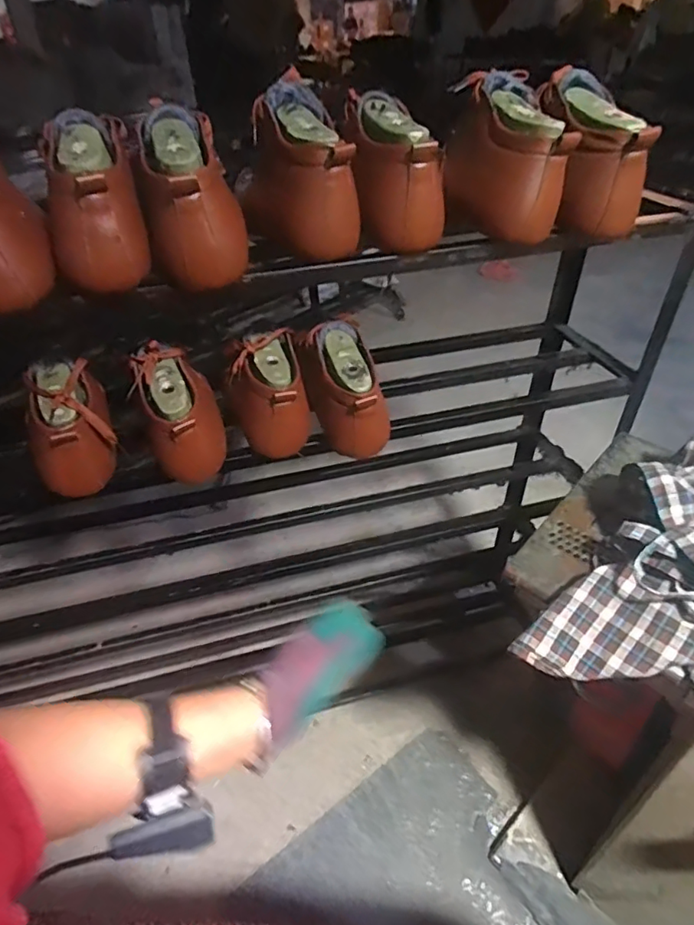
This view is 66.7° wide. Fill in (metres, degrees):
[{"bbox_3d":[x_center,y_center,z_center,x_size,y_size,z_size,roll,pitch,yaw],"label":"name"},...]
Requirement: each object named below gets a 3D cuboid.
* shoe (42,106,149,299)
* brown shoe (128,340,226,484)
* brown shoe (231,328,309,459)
[{"bbox_3d":[-0.235,-0.242,0.493,0.078,0.126,0.144,-13,41,-13],"label":"shoe"},{"bbox_3d":[-0.196,-0.059,0.621,0.090,0.121,0.135,-13,41,-13],"label":"brown shoe"},{"bbox_3d":[-0.095,-0.082,0.652,0.083,0.133,0.107,-9,40,-8],"label":"brown shoe"}]

